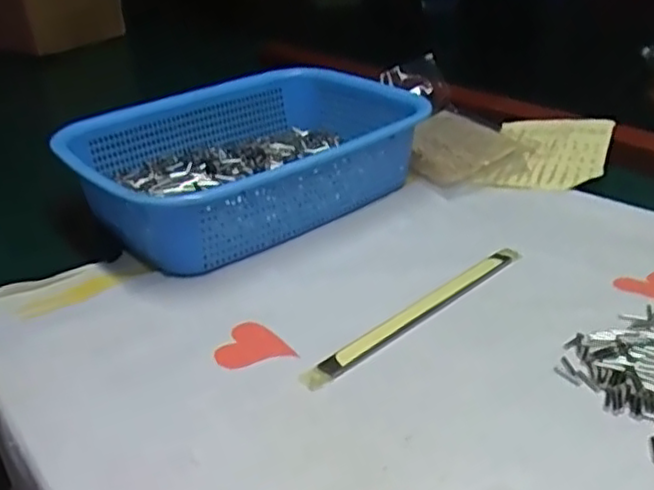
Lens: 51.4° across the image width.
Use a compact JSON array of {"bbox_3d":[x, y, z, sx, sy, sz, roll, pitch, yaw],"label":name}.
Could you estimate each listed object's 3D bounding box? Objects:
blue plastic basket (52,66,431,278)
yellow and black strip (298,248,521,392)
[{"bbox_3d":[-0.063,-0.083,0.600,0.289,0.076,0.233,-25,37,-32],"label":"blue plastic basket"},{"bbox_3d":[0.061,0.041,0.438,0.191,0.006,0.017,-26,37,-33],"label":"yellow and black strip"}]

